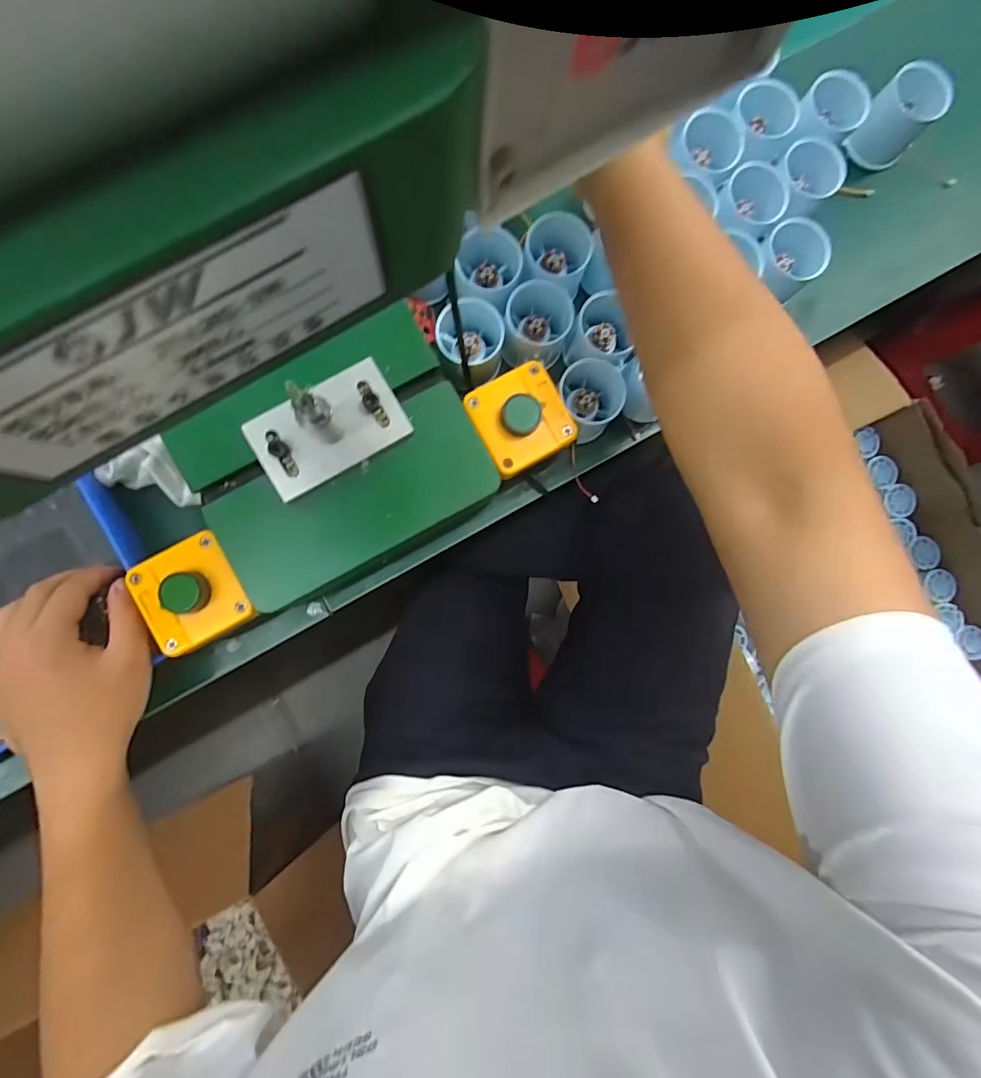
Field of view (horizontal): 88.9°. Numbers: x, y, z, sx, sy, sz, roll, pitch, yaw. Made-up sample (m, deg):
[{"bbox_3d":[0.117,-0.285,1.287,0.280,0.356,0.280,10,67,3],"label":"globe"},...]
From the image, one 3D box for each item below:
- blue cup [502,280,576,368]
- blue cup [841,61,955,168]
[{"bbox_3d":[0.036,-0.168,0.402,0.051,0.045,0.058,3,84,-5],"label":"blue cup"},{"bbox_3d":[0.357,-0.368,0.438,0.050,0.055,0.050,0,85,-5],"label":"blue cup"}]

